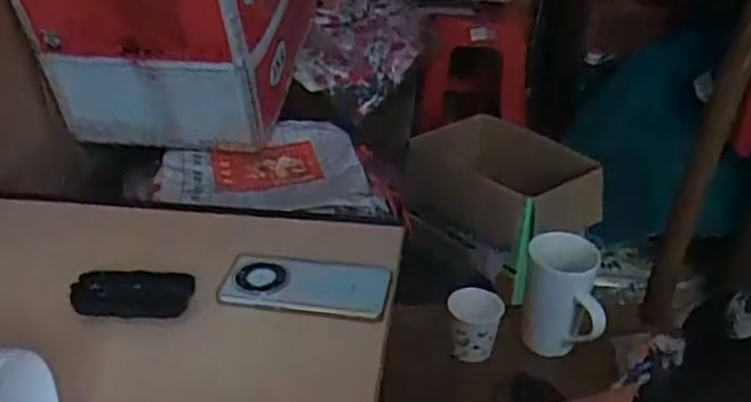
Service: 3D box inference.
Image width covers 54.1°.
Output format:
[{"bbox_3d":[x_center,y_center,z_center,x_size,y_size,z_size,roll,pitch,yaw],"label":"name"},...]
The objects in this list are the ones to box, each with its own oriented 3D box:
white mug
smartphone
[{"bbox_3d":[0.235,0.117,0.925,0.090,0.118,0.095,4,31,2],"label":"white mug"},{"bbox_3d":[-0.070,0.082,0.740,0.165,0.014,0.078,2,33,7],"label":"smartphone"}]

